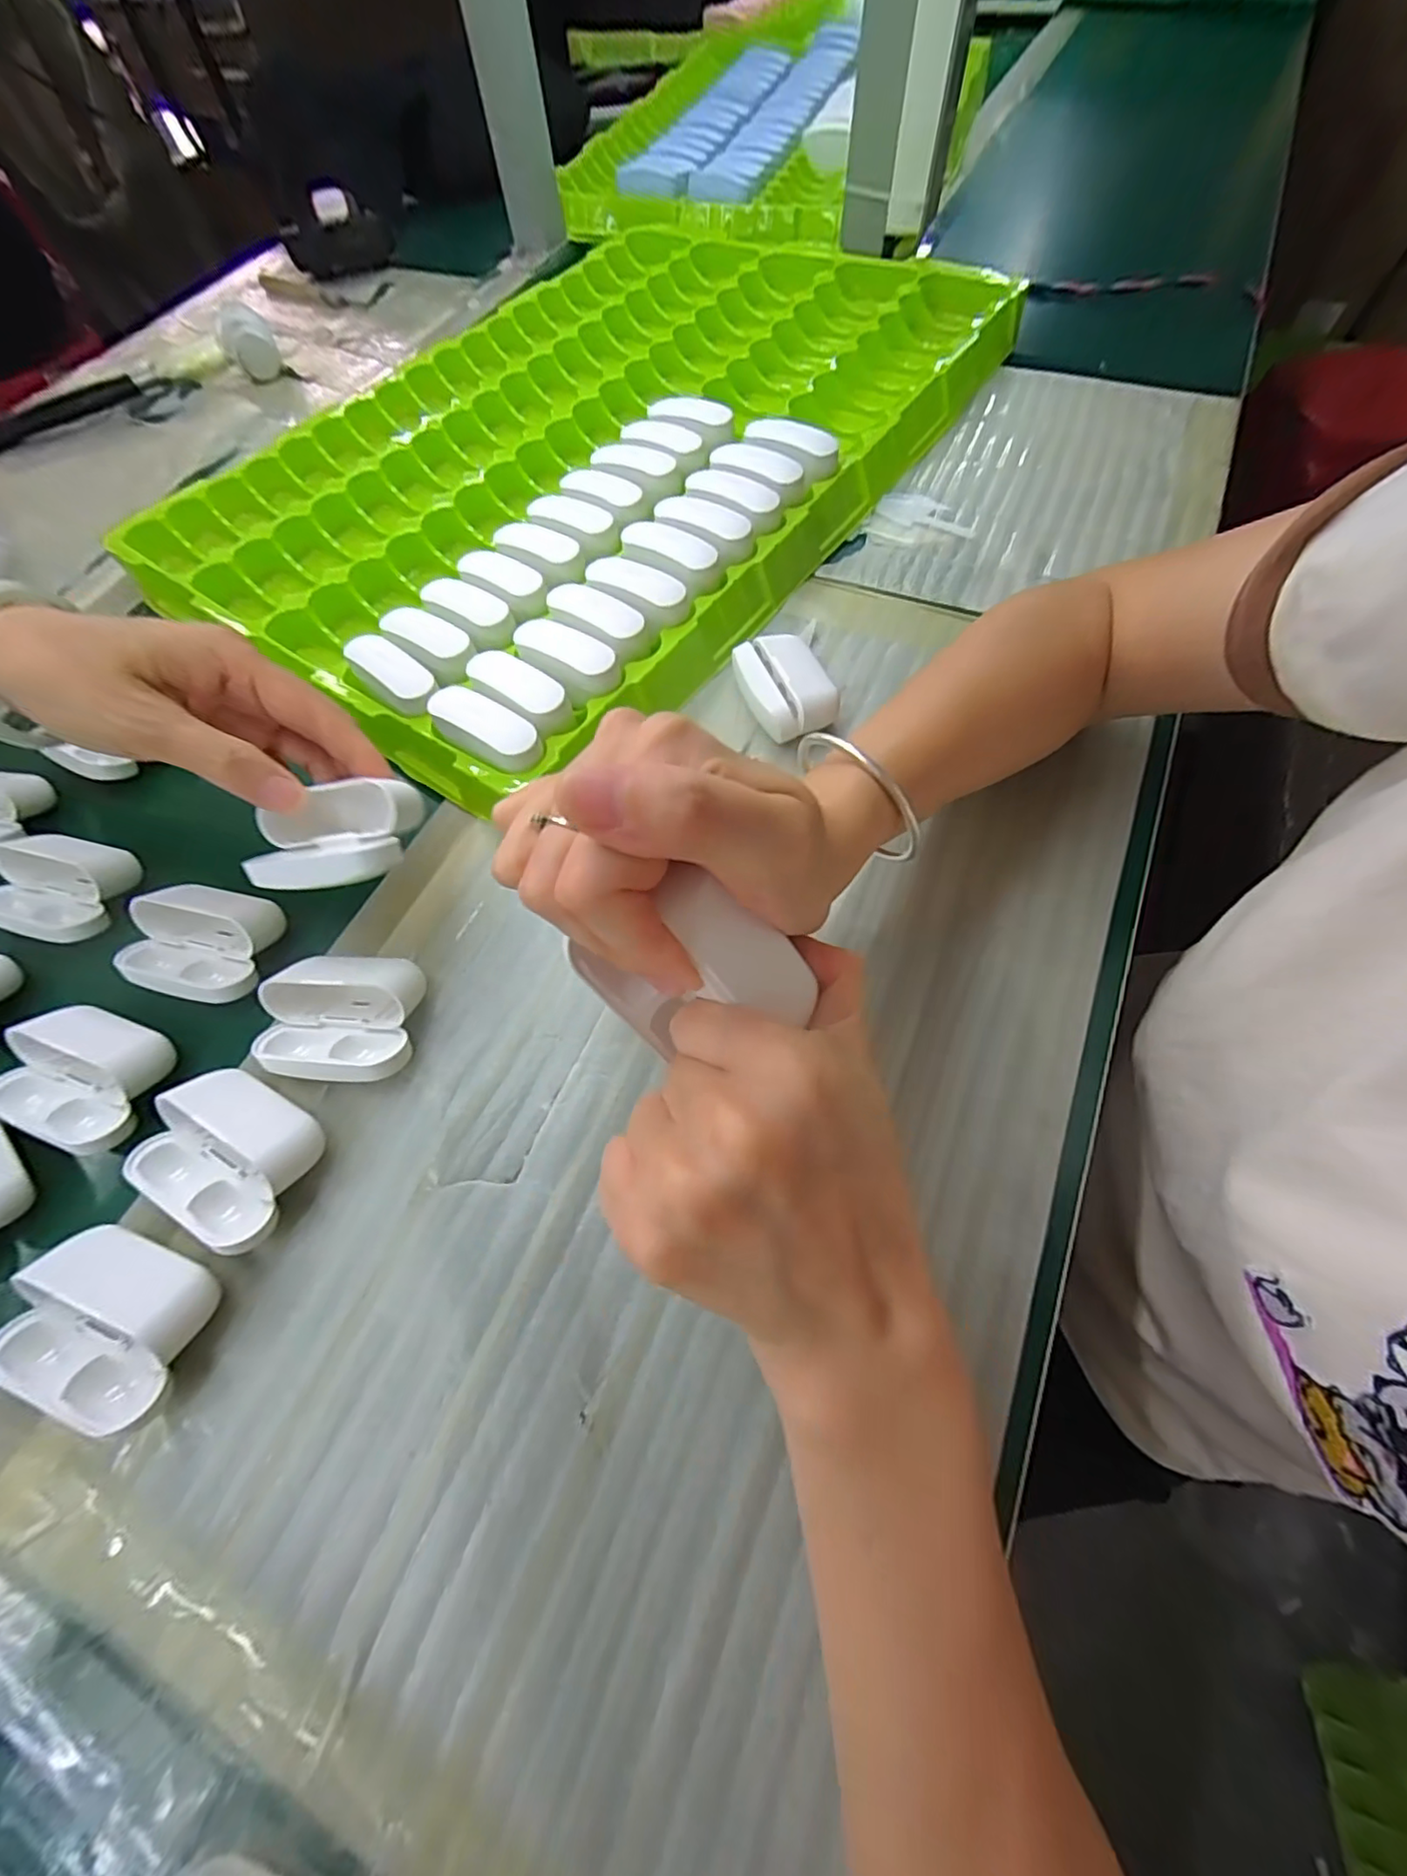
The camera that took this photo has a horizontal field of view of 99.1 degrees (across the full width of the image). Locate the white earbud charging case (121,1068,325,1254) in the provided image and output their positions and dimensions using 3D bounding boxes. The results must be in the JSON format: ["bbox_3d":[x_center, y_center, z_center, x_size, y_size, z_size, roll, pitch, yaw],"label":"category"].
[{"bbox_3d":[-0.187,0.084,0.235,0.066,0.027,0.051,23,68,13],"label":"white earbud charging case"}]

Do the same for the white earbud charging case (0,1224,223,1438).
[{"bbox_3d":[-0.212,0.137,0.213,0.065,0.025,0.051,16,67,11],"label":"white earbud charging case"}]

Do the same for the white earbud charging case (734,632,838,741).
[{"bbox_3d":[0.045,-0.136,0.326,0.045,0.021,0.061,-15,65,-4],"label":"white earbud charging case"}]

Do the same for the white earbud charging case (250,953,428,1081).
[{"bbox_3d":[-0.155,0.033,0.256,0.066,0.026,0.052,2,65,4],"label":"white earbud charging case"}]

